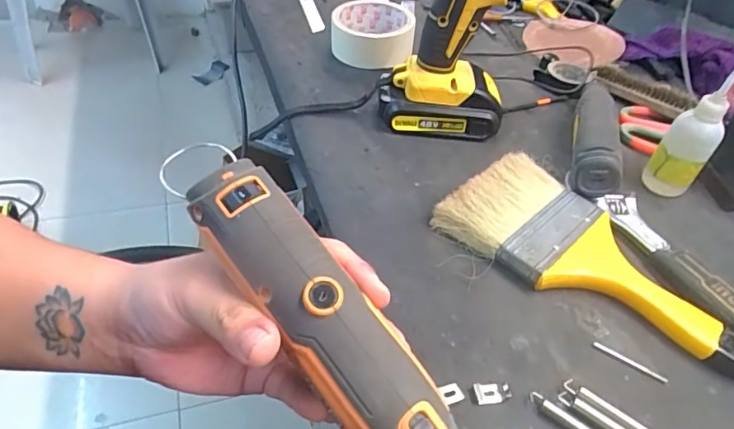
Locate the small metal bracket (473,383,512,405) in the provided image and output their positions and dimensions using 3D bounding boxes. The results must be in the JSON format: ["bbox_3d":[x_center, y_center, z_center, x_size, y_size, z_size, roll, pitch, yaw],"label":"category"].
[{"bbox_3d":[0.072,0.103,0.291,0.020,0.005,0.011,4,45,-4],"label":"small metal bracket"}]

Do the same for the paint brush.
[{"bbox_3d":[0.155,0.023,0.366,0.188,0.026,0.102,32,50,23],"label":"paint brush"}]

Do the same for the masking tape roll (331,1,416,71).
[{"bbox_3d":[0.007,-0.199,0.555,0.087,0.040,0.084,4,45,-4],"label":"masking tape roll"}]

